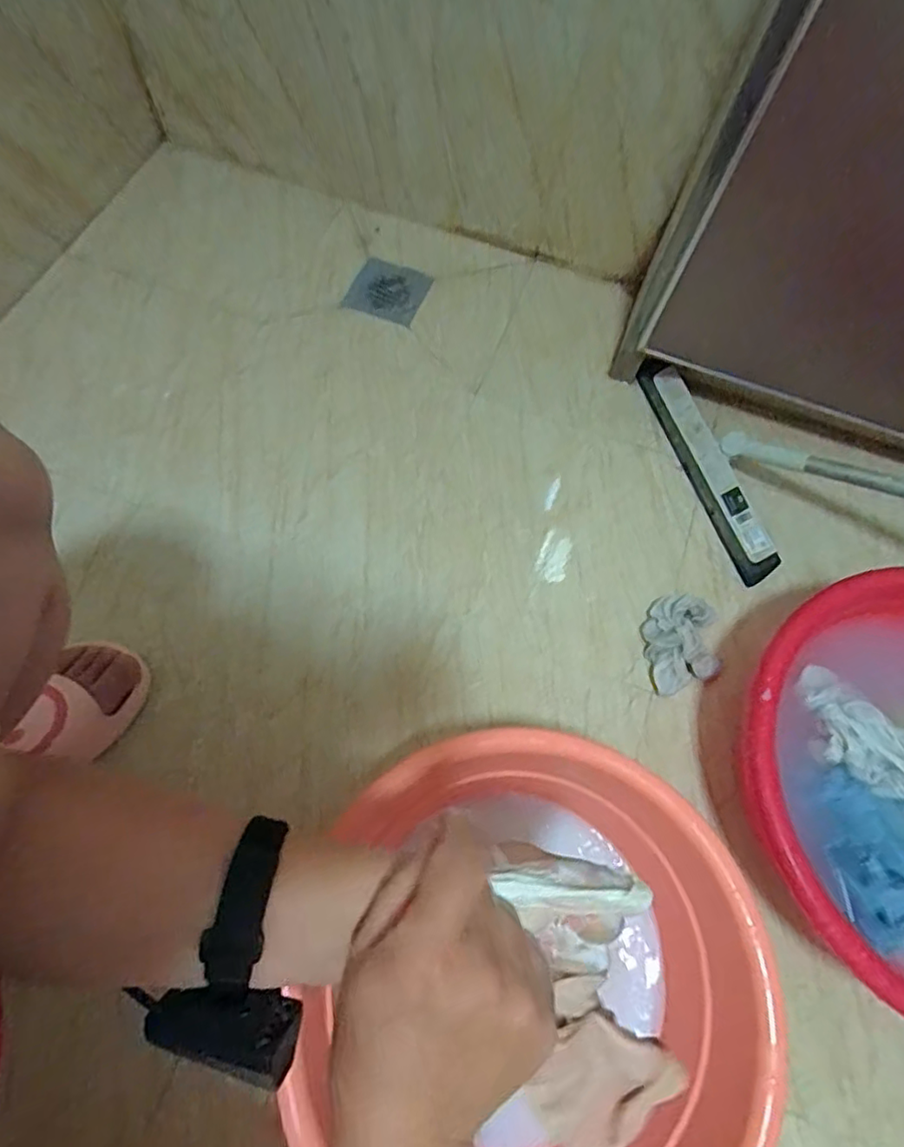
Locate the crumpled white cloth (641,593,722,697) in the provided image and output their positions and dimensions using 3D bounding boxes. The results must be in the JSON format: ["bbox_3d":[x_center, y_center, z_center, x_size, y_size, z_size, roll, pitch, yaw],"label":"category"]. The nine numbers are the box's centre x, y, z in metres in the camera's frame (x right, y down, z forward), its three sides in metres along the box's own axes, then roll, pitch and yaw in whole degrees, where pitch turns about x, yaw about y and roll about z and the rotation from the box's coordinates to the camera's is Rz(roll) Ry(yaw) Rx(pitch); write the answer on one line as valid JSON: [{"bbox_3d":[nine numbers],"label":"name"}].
[{"bbox_3d":[0.240,0.072,0.628,0.073,0.033,0.104,6,67,0],"label":"crumpled white cloth"}]

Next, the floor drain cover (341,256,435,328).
[{"bbox_3d":[-0.085,-0.389,0.819,0.091,0.014,0.103,20,68,6],"label":"floor drain cover"}]

